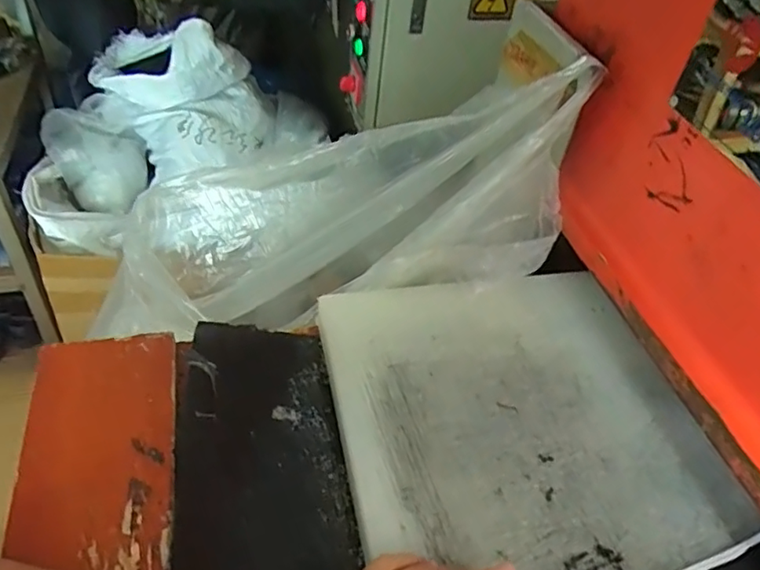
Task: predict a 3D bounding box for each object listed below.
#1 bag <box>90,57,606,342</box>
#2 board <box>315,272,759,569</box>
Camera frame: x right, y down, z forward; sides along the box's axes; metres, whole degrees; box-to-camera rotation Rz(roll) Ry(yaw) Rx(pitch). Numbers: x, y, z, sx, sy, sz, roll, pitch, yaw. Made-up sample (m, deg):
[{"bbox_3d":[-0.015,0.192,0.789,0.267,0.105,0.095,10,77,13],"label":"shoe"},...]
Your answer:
[{"bbox_3d":[-0.072,-0.074,0.685,0.620,0.155,0.181,-12,38,24],"label":"bag"},{"bbox_3d":[0.117,0.103,0.502,0.299,0.023,0.287,-5,45,-12],"label":"board"}]

